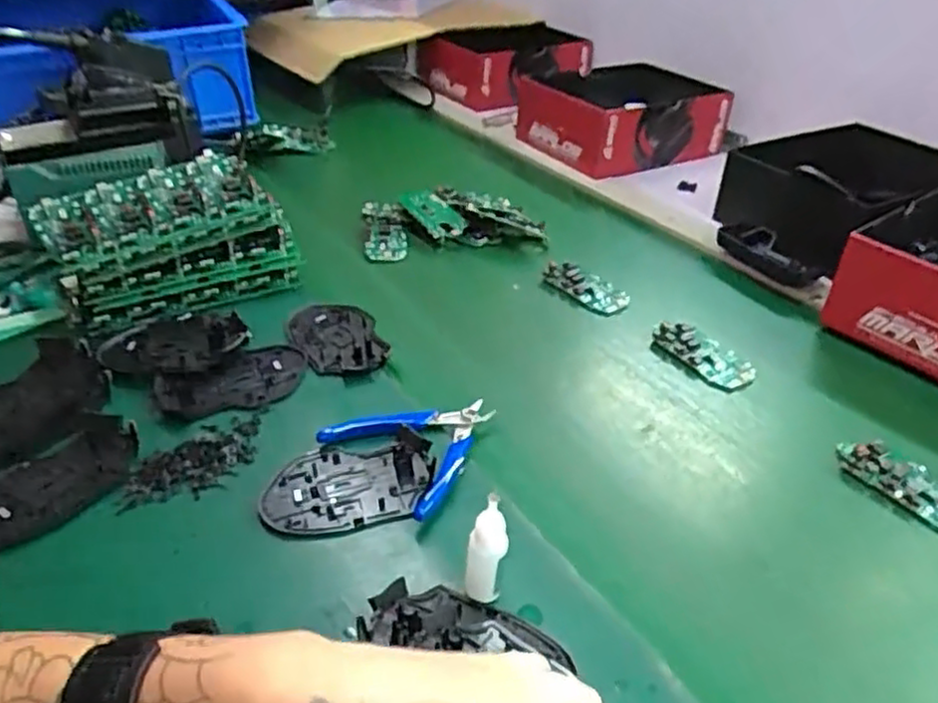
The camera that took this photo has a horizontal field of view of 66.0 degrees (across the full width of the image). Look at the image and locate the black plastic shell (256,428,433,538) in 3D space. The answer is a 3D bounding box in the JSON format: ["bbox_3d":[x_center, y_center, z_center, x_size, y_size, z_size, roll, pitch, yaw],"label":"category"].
[{"bbox_3d":[-0.081,0.091,0.490,0.114,0.012,0.073,-10,37,-14],"label":"black plastic shell"}]

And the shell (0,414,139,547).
[{"bbox_3d":[-0.284,0.087,0.495,0.071,0.015,0.115,25,42,30],"label":"shell"}]

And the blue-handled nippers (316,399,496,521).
[{"bbox_3d":[-0.032,0.061,0.525,0.111,0.017,0.113,30,45,34],"label":"blue-handled nippers"}]

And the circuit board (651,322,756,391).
[{"bbox_3d":[0.206,0.002,0.632,0.044,0.017,0.090,-21,41,-27],"label":"circuit board"}]

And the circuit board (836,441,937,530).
[{"bbox_3d":[0.309,0.093,0.505,0.043,0.017,0.095,-28,44,-34],"label":"circuit board"}]

